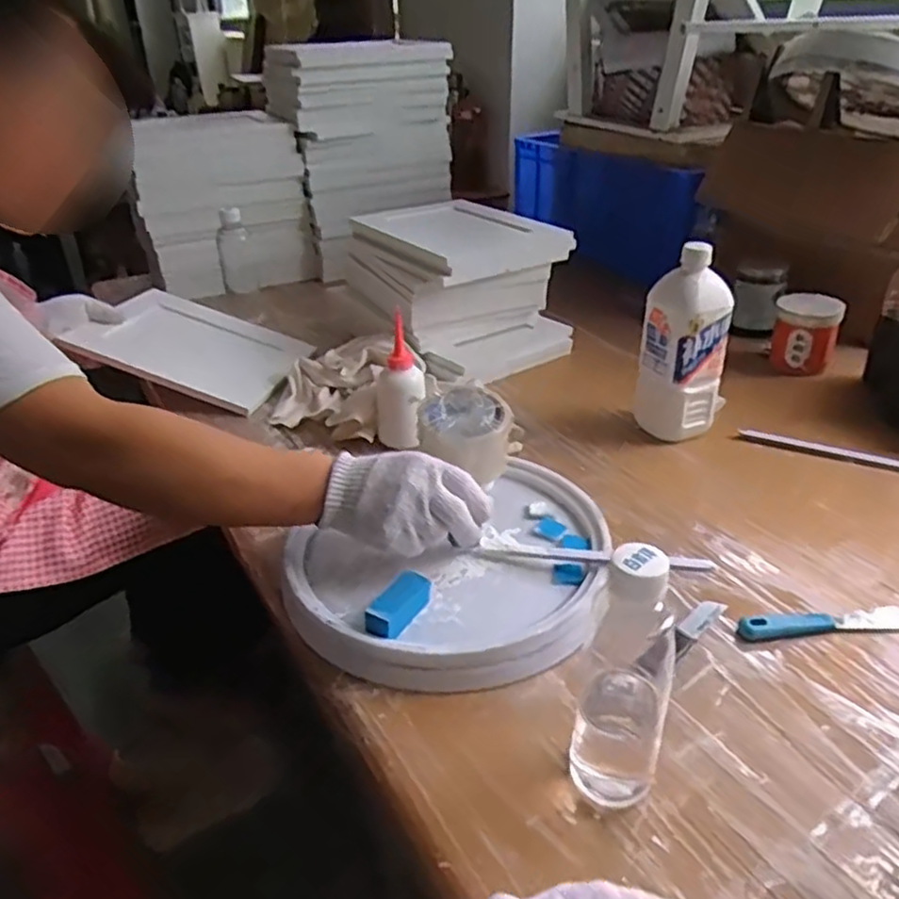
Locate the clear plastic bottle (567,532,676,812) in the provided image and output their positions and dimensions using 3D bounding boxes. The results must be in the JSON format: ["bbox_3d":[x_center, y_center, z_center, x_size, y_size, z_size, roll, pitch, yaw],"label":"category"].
[{"bbox_3d":[0.105,0.146,0.441,0.056,0.188,0.043,8,32,15],"label":"clear plastic bottle"}]

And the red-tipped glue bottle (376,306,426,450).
[{"bbox_3d":[-0.057,-0.080,0.825,0.057,0.133,0.044,-3,30,-2],"label":"red-tipped glue bottle"}]

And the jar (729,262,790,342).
[{"bbox_3d":[0.465,-0.222,1.092,0.072,0.100,0.069,11,32,19],"label":"jar"}]

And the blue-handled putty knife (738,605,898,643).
[{"bbox_3d":[0.309,0.141,0.598,0.143,0.015,0.024,-4,30,-4],"label":"blue-handled putty knife"}]

